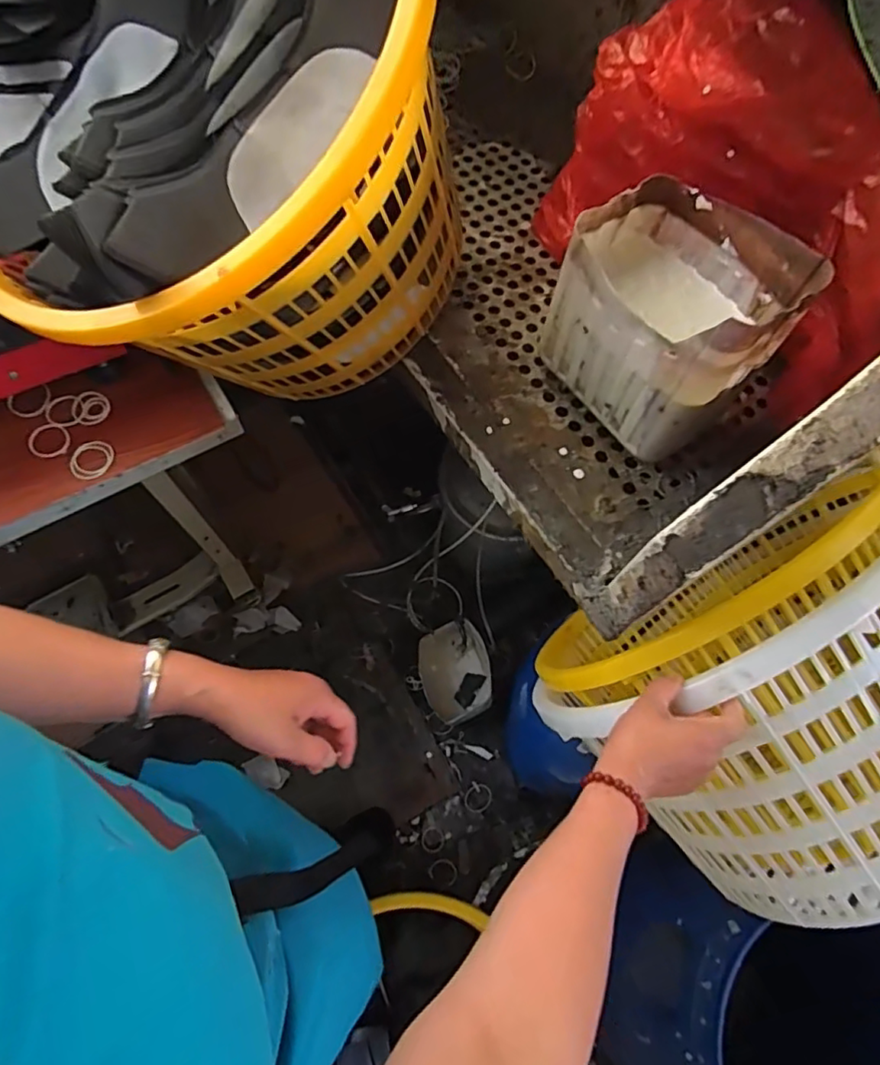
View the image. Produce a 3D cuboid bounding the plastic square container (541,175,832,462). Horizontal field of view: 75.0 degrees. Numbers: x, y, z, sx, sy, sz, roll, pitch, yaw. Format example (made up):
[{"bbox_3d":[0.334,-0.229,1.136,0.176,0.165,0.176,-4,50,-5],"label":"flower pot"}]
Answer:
[{"bbox_3d":[0.212,-0.206,0.554,0.148,0.161,0.189,-37,73,-17],"label":"plastic square container"}]

